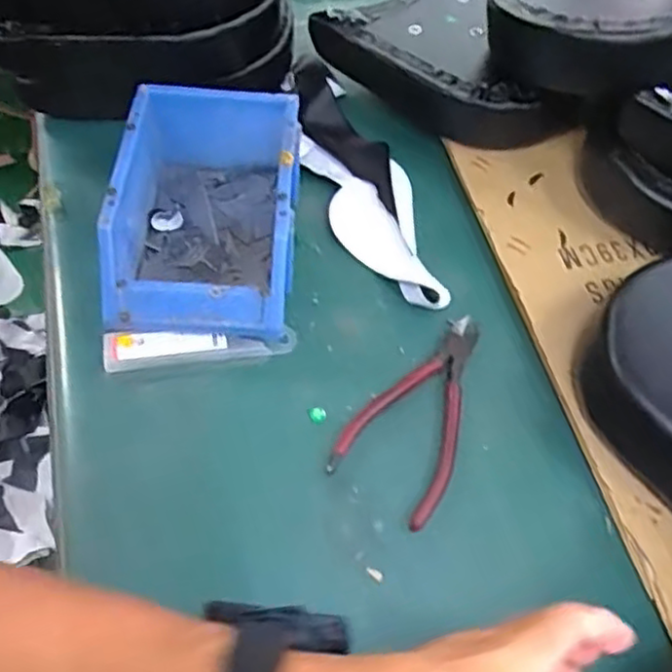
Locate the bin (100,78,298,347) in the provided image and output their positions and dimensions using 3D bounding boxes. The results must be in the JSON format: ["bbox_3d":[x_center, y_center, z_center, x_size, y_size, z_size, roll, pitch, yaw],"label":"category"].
[{"bbox_3d":[-0.090,-0.089,0.502,0.119,0.072,0.184,5,58,0],"label":"bin"}]

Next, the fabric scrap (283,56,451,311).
[{"bbox_3d":[0.022,-0.130,0.568,0.080,0.023,0.268,-18,61,-14],"label":"fabric scrap"}]

